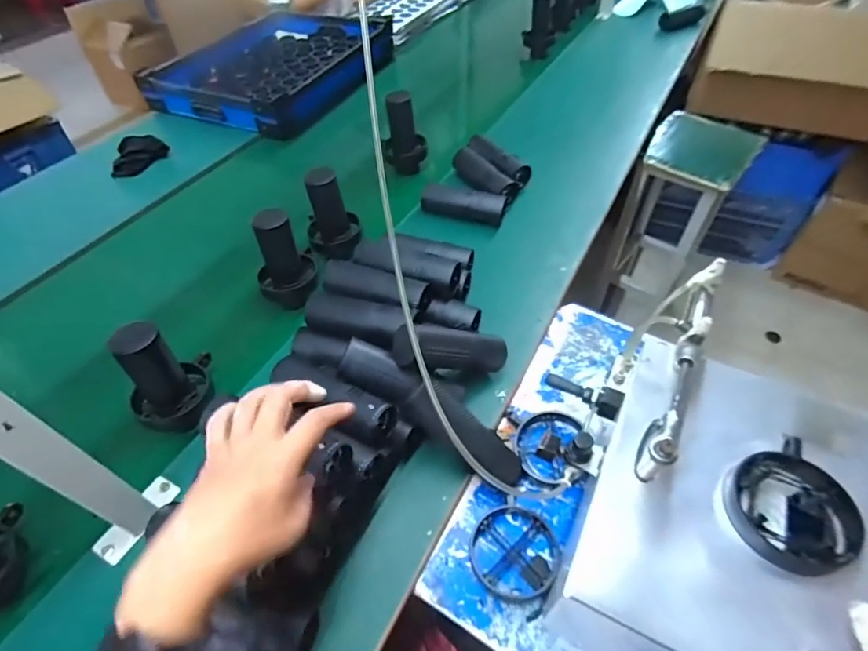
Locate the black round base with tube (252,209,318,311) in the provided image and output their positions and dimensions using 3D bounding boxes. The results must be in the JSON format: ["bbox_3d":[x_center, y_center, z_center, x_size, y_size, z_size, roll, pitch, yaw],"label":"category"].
[{"bbox_3d":[-0.238,-0.106,0.739,0.093,0.145,0.074,-18,51,-13],"label":"black round base with tube"}]

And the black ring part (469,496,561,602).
[{"bbox_3d":[0.091,0.256,0.543,0.099,0.014,0.103,-1,50,1],"label":"black ring part"}]

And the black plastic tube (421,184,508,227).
[{"bbox_3d":[0.058,-0.238,0.916,0.163,0.045,0.056,9,51,10],"label":"black plastic tube"}]

